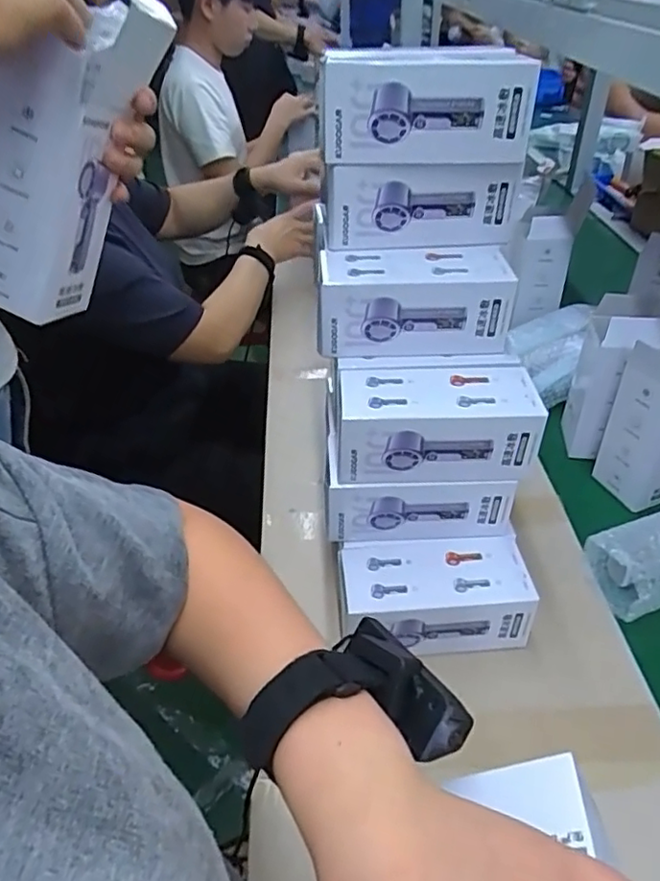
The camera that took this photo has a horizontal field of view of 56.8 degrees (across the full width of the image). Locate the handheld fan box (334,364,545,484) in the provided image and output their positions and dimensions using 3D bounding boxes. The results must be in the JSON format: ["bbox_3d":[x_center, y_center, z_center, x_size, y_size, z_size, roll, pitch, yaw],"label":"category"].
[{"bbox_3d":[0.088,-0.017,0.525,0.158,0.075,0.078,0,39,1],"label":"handheld fan box"}]

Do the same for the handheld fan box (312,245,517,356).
[{"bbox_3d":[0.072,-0.123,0.540,0.159,0.072,0.071,0,39,1],"label":"handheld fan box"}]

